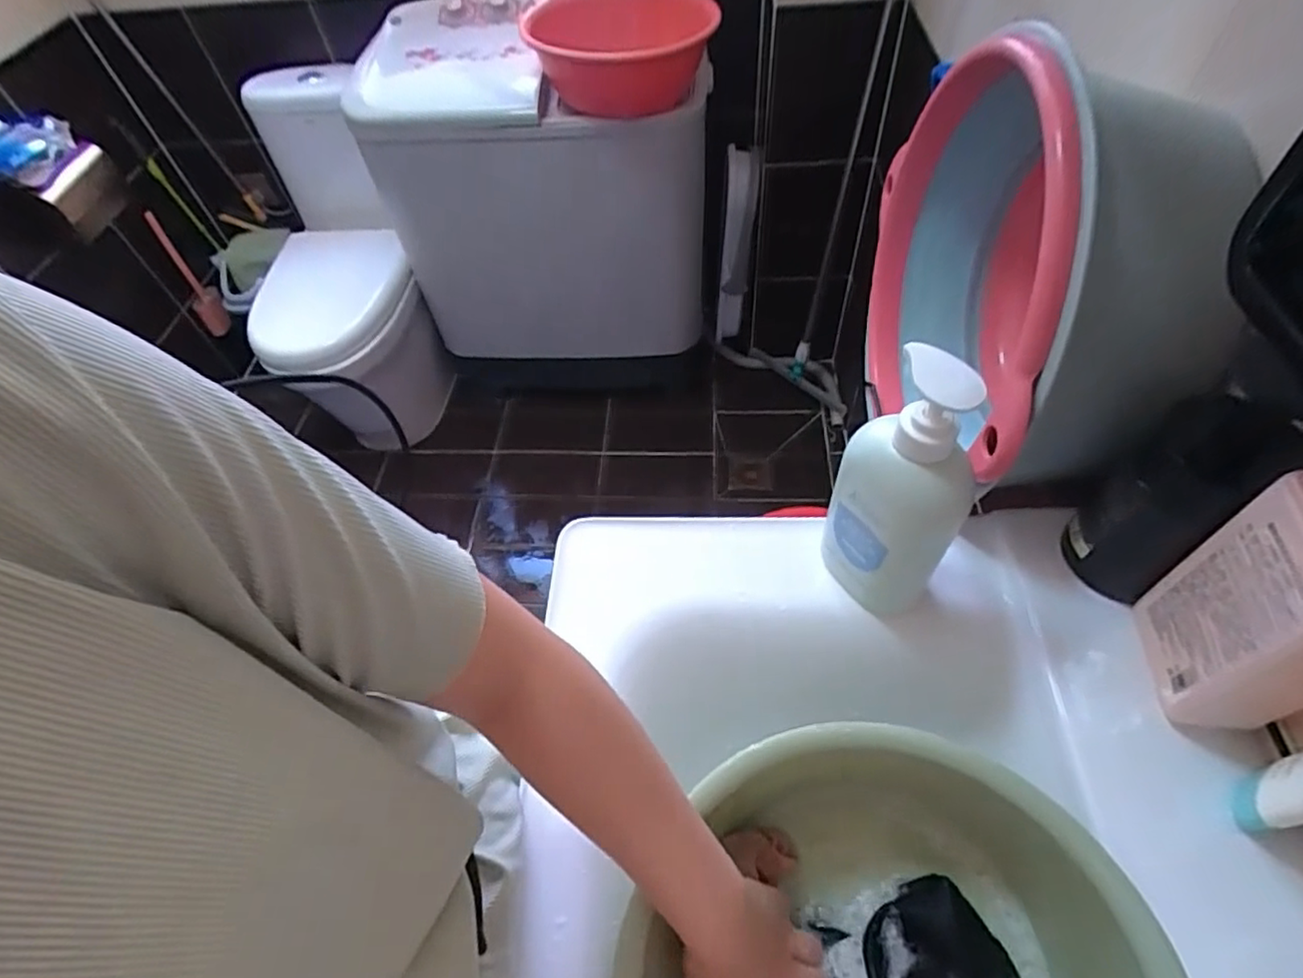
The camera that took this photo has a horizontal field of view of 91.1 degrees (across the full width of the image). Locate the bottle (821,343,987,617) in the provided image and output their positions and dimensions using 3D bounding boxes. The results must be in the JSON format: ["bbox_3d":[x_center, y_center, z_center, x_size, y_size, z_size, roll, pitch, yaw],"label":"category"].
[{"bbox_3d":[0.166,0.005,0.435,0.050,0.210,0.087,-38,60,-21],"label":"bottle"}]

